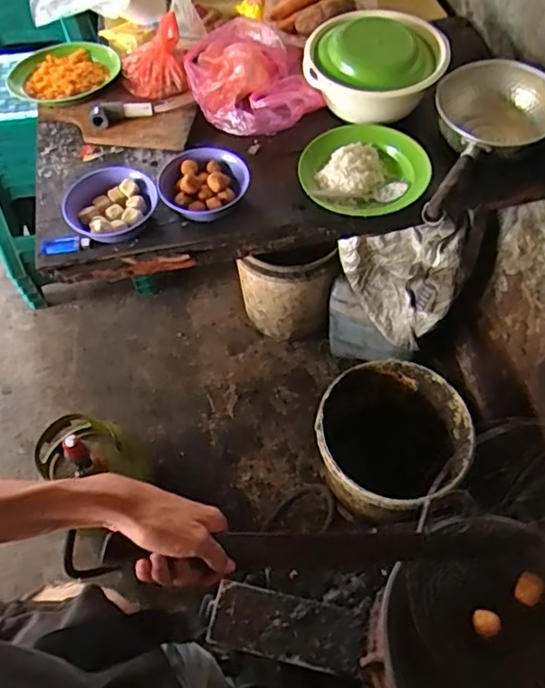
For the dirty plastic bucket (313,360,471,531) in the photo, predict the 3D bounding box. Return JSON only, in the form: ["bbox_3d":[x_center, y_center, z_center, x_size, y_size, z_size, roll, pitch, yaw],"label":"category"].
[{"bbox_3d":[0.251,0.252,1.327,0.299,0.349,0.318,0,61,0],"label":"dirty plastic bucket"}]

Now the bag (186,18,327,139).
[{"bbox_3d":[-0.043,-0.518,1.079,0.233,0.081,0.273,-9,61,-5],"label":"bag"}]

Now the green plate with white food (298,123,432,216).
[{"bbox_3d":[0.153,-0.300,0.979,0.209,0.033,0.198,0,61,0],"label":"green plate with white food"}]

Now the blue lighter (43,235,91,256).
[{"bbox_3d":[-0.335,-0.160,0.932,0.076,0.021,0.020,-4,61,-2],"label":"blue lighter"}]

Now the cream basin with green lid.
[{"bbox_3d":[0.182,-0.499,1.021,0.239,0.099,0.181,6,61,4],"label":"cream basin with green lid"}]

